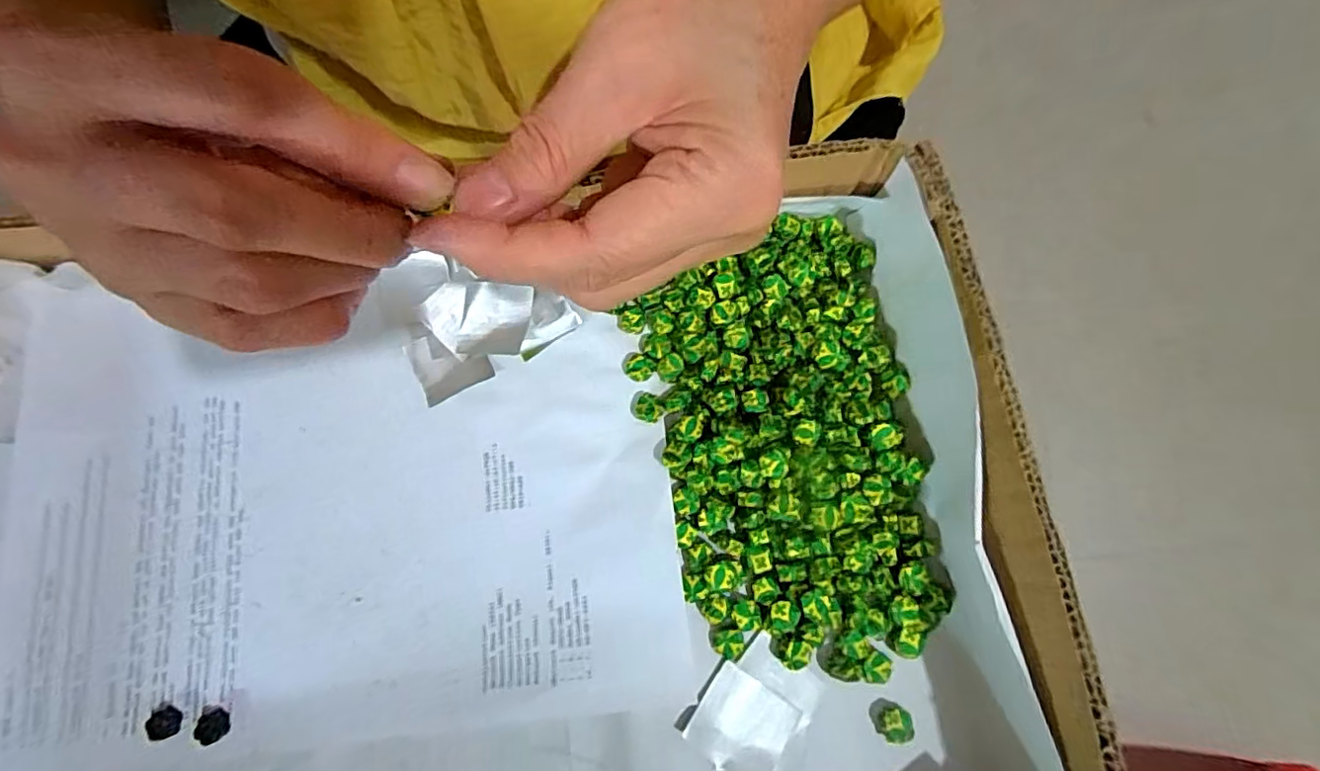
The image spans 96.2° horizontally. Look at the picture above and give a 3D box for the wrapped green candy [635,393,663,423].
[{"bbox_3d":[-0.004,0.010,0.266,0.012,0.008,0.012,0,77,2],"label":"wrapped green candy"}]

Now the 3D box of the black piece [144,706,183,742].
[{"bbox_3d":[-0.206,0.140,0.245,0.014,0.004,0.011,-23,77,-4],"label":"black piece"}]

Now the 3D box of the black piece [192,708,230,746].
[{"bbox_3d":[-0.184,0.140,0.243,0.013,0.005,0.012,0,77,2],"label":"black piece"}]

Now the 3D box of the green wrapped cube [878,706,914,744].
[{"bbox_3d":[0.094,0.135,0.235,0.012,0.007,0.013,-10,68,4],"label":"green wrapped cube"}]

